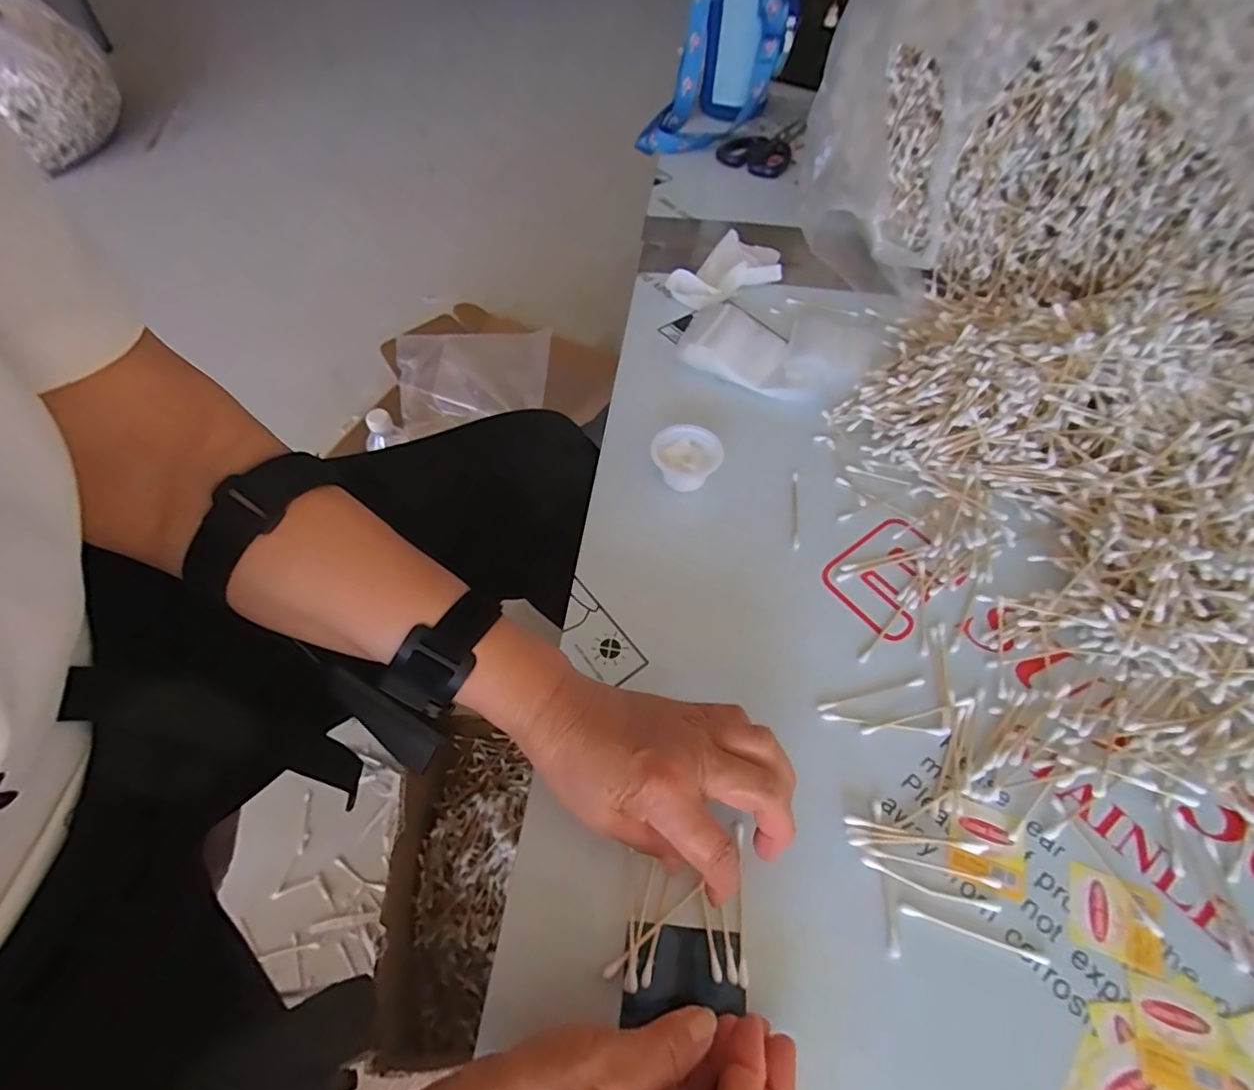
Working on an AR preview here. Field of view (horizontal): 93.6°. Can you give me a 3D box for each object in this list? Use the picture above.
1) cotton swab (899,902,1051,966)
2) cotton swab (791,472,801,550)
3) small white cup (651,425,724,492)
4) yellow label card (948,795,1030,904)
[{"bbox_3d":[0.179,0.201,0.303,0.073,0.004,0.005,15,59,11],"label":"cotton swab"},{"bbox_3d":[0.130,-0.026,0.453,0.005,0.008,0.069,6,58,5],"label":"cotton swab"},{"bbox_3d":[0.047,-0.066,0.464,0.052,0.035,0.046,11,58,8],"label":"small white cup"},{"bbox_3d":[0.201,0.167,0.325,0.039,0.004,0.044,22,60,11],"label":"yellow label card"}]

